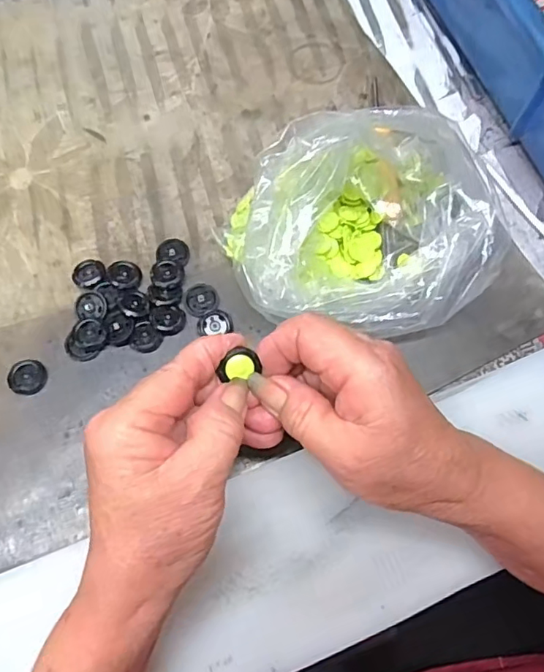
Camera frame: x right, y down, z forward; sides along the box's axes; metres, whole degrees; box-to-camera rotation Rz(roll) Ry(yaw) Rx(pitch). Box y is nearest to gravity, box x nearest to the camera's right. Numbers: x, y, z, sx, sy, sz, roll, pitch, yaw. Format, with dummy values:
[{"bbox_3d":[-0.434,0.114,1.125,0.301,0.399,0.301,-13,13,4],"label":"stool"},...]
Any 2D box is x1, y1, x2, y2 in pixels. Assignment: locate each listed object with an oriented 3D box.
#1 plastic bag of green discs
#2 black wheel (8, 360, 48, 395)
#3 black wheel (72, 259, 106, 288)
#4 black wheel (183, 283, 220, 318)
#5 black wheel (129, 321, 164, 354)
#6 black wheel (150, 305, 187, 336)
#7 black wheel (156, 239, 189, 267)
[{"bbox_3d":[0.052,-0.054,0.300,0.145,0.084,0.110,-26,73,-10],"label":"plastic bag of green discs"},{"bbox_3d":[-0.137,0.023,0.308,0.019,0.006,0.020,1,70,-2],"label":"black wheel"},{"bbox_3d":[-0.110,-0.038,0.331,0.019,0.006,0.018,1,70,-2],"label":"black wheel"},{"bbox_3d":[-0.042,-0.022,0.330,0.021,0.005,0.021,1,70,-2],"label":"black wheel"},{"bbox_3d":[-0.072,0.001,0.318,0.017,0.005,0.017,1,70,-2],"label":"black wheel"},{"bbox_3d":[-0.060,-0.010,0.322,0.019,0.005,0.018,-32,74,-12],"label":"black wheel"},{"bbox_3d":[-0.060,-0.052,0.338,0.019,0.008,0.018,1,70,-2],"label":"black wheel"}]

